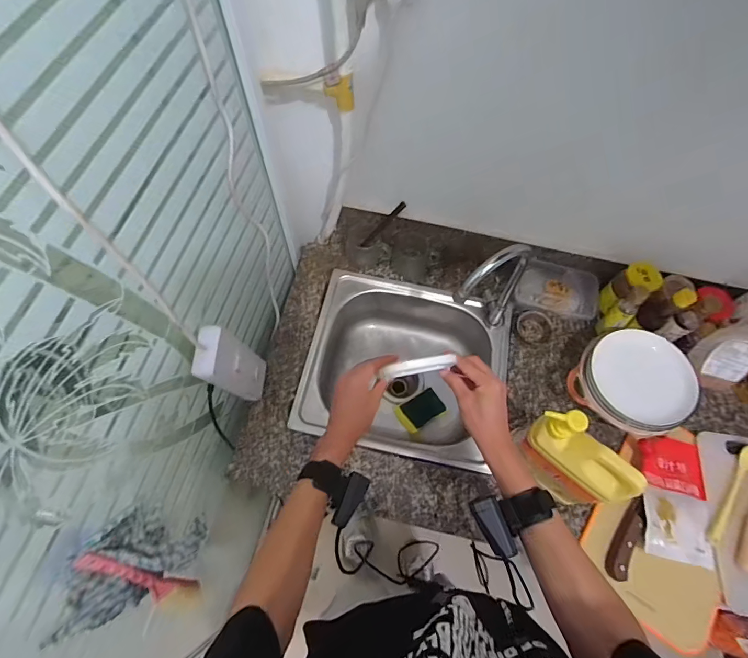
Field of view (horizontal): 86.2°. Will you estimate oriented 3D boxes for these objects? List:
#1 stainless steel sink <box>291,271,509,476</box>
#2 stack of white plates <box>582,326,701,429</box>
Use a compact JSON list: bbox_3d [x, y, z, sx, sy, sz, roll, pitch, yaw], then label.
[{"bbox_3d":[0.065,0.101,0.897,0.398,0.201,0.360,11,67,2],"label":"stainless steel sink"},{"bbox_3d":[0.480,0.083,0.722,0.168,0.043,0.178,-42,75,-17],"label":"stack of white plates"}]

